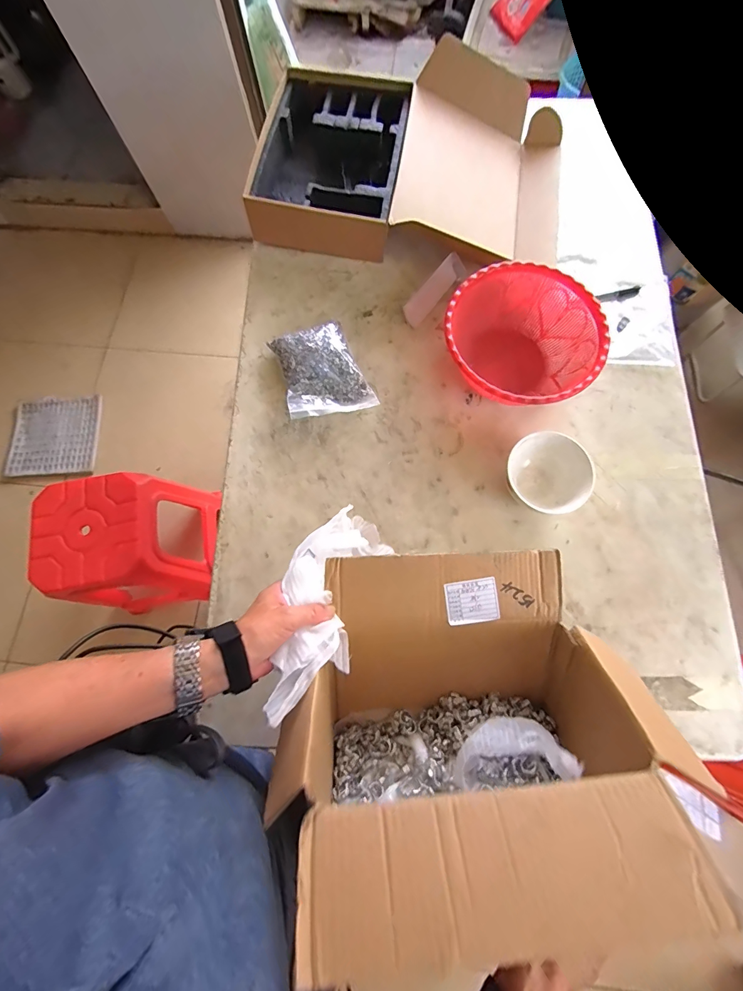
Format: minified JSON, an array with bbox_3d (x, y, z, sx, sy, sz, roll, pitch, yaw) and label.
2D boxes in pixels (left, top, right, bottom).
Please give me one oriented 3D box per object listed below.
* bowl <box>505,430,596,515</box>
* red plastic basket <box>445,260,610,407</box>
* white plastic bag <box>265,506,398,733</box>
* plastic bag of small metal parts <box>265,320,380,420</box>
[{"bbox_3d":[0.266,-0.036,0.588,0.123,0.059,0.108,26,79,6],"label":"bowl"},{"bbox_3d":[0.245,-0.252,0.633,0.244,0.088,0.242,0,77,0],"label":"red plastic basket"},{"bbox_3d":[-0.052,0.116,0.433,0.100,0.091,0.255,16,50,4],"label":"white plastic bag"},{"bbox_3d":[-0.090,-0.211,0.655,0.143,0.039,0.178,-24,78,-5],"label":"plastic bag of small metal parts"}]

